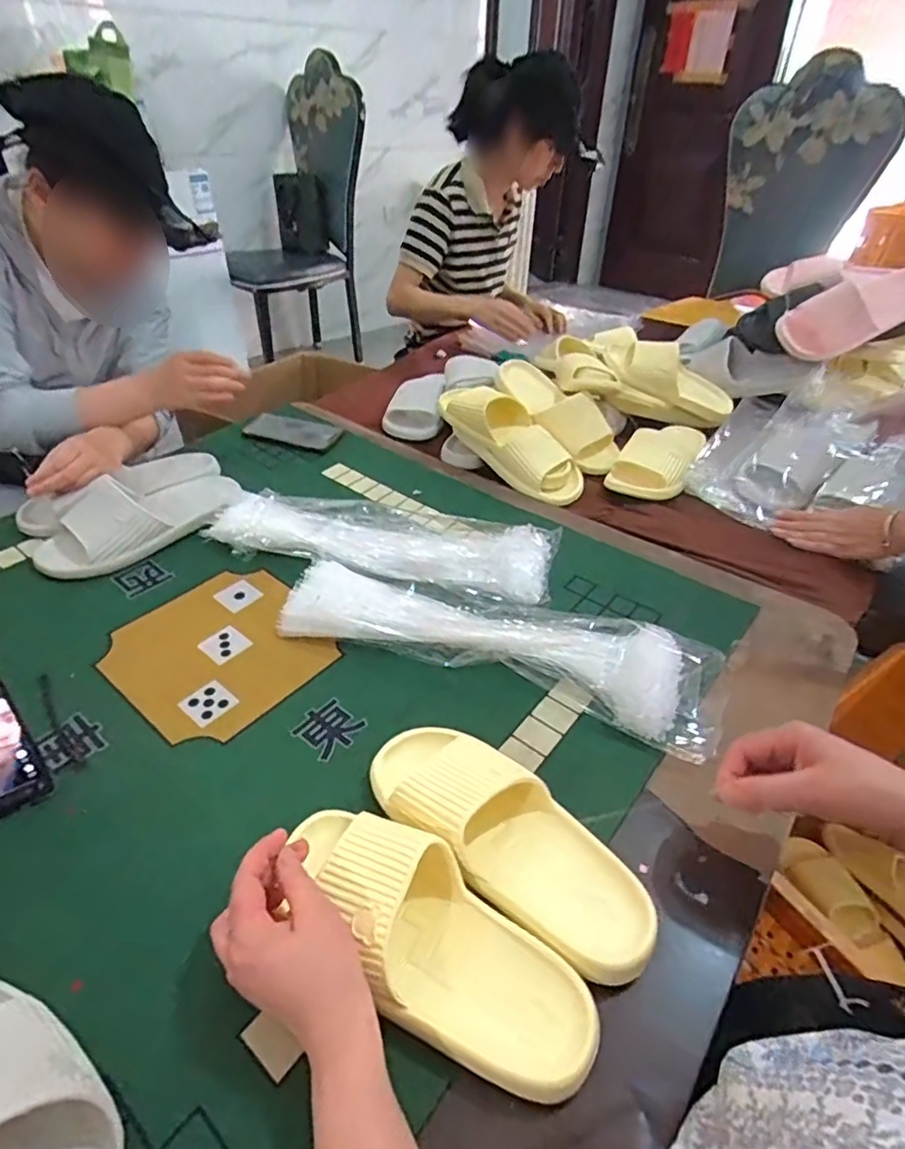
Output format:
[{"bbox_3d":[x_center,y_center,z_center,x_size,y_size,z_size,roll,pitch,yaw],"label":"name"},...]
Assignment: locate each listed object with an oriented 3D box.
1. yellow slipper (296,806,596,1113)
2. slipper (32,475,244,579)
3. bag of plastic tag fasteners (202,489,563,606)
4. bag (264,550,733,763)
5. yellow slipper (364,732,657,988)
[{"bbox_3d":[-0.017,0.246,0.417,0.243,0.057,0.094,34,48,23],"label":"yellow slipper"},{"bbox_3d":[-0.411,-0.081,0.792,0.263,0.069,0.118,-21,42,-26],"label":"slipper"},{"bbox_3d":[-0.101,-0.042,0.774,0.457,0.045,0.136,10,38,12],"label":"bag of plastic tag fasteners"},{"bbox_3d":[0.035,0.066,0.632,0.464,0.056,0.110,13,39,16],"label":"bag"},{"bbox_3d":[0.040,0.199,0.469,0.100,0.055,0.243,-30,47,-34],"label":"yellow slipper"}]

